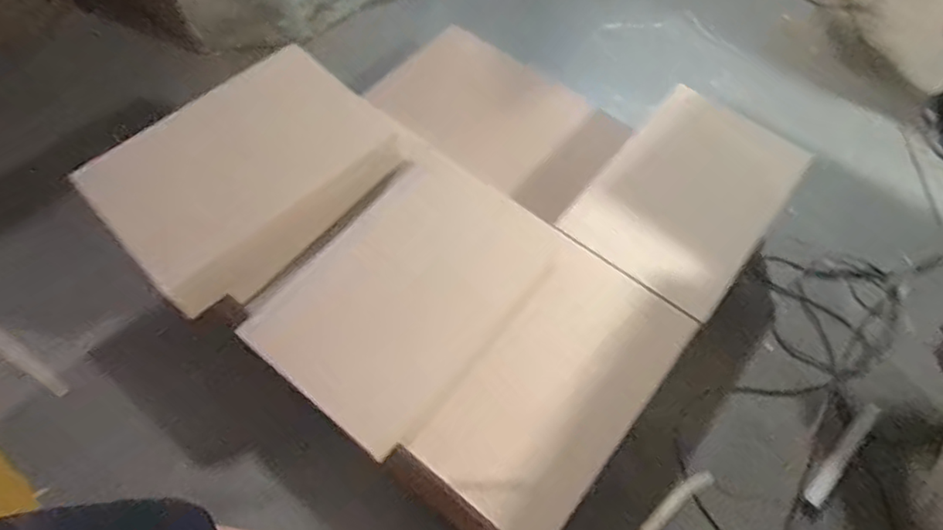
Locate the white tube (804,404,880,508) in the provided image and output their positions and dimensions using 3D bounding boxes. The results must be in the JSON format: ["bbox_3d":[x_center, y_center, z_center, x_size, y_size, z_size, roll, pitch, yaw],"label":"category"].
[{"bbox_3d":[0.848,0.433,1.374,0.041,0.016,0.267,38,81,18],"label":"white tube"}]

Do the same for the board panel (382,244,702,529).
[{"bbox_3d":[0.139,0.256,1.137,0.309,0.038,0.561,38,81,15],"label":"board panel"}]

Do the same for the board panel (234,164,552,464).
[{"bbox_3d":[-0.149,0.073,1.197,0.369,0.027,0.495,40,84,5],"label":"board panel"}]

